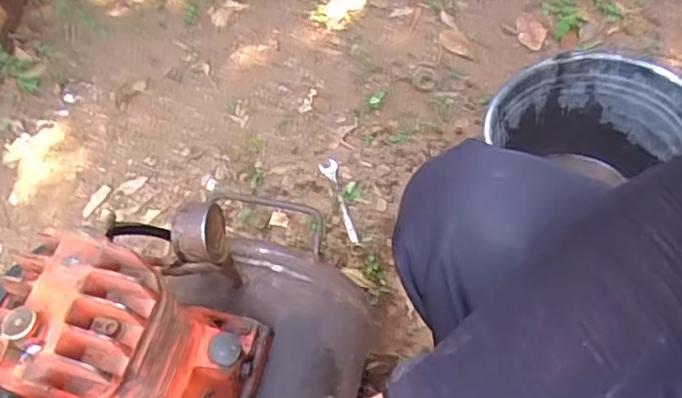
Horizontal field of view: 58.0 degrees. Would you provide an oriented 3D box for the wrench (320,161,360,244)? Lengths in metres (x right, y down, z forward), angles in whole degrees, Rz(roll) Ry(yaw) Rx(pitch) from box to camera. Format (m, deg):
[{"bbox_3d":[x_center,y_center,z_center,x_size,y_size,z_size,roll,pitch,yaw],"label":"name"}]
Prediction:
[{"bbox_3d":[0.000,0.003,1.005,0.028,0.012,0.148,-16,71,-10],"label":"wrench"}]

